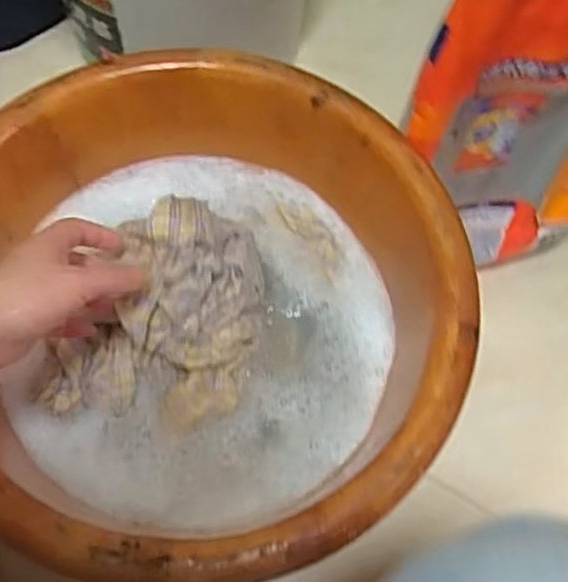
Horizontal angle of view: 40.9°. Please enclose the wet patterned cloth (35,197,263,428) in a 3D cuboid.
[{"bbox_3d":[-0.101,0.017,0.566,0.153,0.115,0.143,6,66,0],"label":"wet patterned cloth"}]

